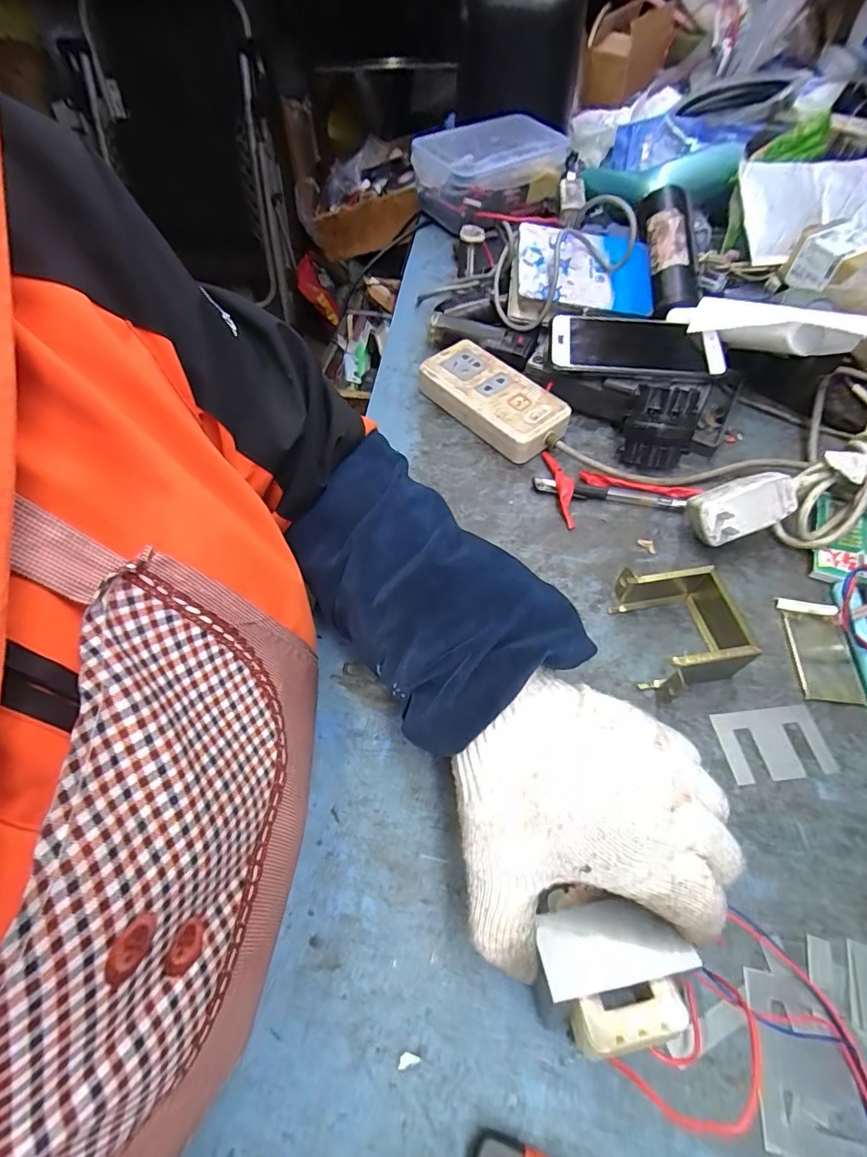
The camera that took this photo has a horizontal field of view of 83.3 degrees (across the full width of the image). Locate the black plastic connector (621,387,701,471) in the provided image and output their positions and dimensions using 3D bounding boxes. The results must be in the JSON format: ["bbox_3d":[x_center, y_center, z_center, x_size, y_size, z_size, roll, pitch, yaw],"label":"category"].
[{"bbox_3d":[0.197,-0.132,0.427,0.054,0.060,0.035,26,62,18],"label":"black plastic connector"}]

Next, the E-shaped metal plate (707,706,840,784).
[{"bbox_3d":[0.218,0.105,0.313,0.064,0.004,0.043,-6,57,-2],"label":"E-shaped metal plate"}]

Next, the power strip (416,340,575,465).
[{"bbox_3d":[0.057,-0.173,0.476,0.065,0.036,0.152,-36,63,-19],"label":"power strip"}]

